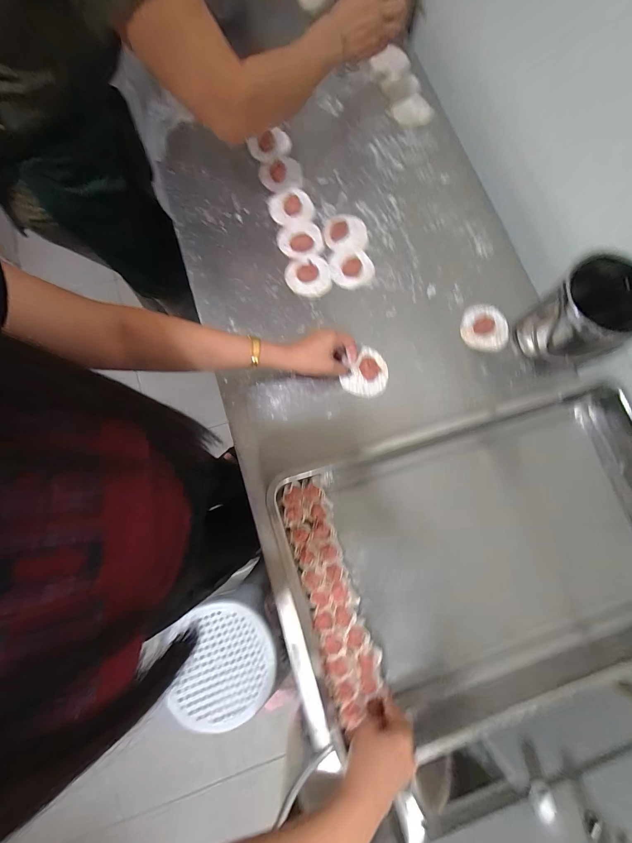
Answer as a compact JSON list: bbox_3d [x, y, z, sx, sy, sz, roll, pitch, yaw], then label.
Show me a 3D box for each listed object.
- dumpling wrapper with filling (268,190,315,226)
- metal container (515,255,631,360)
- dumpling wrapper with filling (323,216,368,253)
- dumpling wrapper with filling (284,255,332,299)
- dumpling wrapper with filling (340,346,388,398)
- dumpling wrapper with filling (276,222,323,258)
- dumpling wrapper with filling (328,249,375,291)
[{"bbox_3d":[-0.049,-0.420,0.634,0.088,0.020,0.076,-1,79,0],"label":"dumpling wrapper with filling"},{"bbox_3d":[0.411,-0.163,0.502,0.107,0.138,0.109,4,79,1],"label":"metal container"},{"bbox_3d":[0.057,-0.364,0.618,0.080,0.010,0.076,-3,79,0],"label":"dumpling wrapper with filling"},{"bbox_3d":[-0.014,-0.266,0.580,0.082,0.015,0.080,1,79,0],"label":"dumpling wrapper with filling"},{"bbox_3d":[0.085,-0.082,0.547,0.075,0.034,0.084,10,79,2],"label":"dumpling wrapper with filling"},{"bbox_3d":[-0.030,-0.344,0.611,0.084,0.014,0.078,3,79,1],"label":"dumpling wrapper with filling"},{"bbox_3d":[0.067,-0.284,0.598,0.080,0.010,0.077,-5,79,-1],"label":"dumpling wrapper with filling"}]

